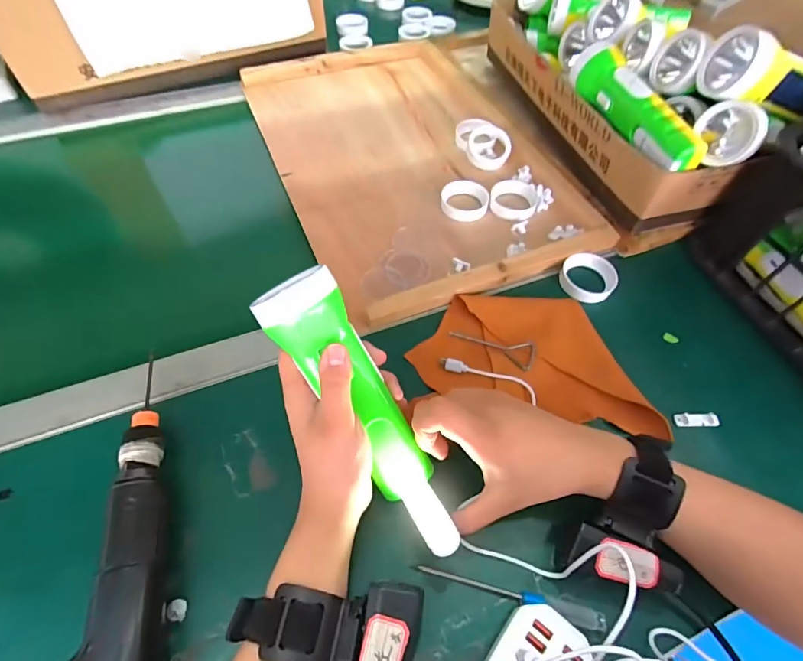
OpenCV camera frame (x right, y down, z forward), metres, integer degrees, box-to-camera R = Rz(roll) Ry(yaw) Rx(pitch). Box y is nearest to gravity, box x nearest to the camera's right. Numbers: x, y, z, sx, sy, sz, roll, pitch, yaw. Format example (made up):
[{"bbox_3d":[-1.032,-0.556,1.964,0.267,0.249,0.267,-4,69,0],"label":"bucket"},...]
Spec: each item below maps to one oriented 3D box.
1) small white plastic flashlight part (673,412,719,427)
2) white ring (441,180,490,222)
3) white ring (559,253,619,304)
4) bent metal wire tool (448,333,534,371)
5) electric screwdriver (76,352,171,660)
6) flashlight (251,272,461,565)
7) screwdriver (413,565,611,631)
[{"bbox_3d":[0.251,0.076,0.365,0.032,0.012,0.011,0,57,-1],"label":"small white plastic flashlight part"},{"bbox_3d":[0.073,-0.148,0.494,0.054,0.019,0.054,0,57,-1],"label":"white ring"},{"bbox_3d":[0.192,-0.053,0.439,0.053,0.016,0.055,0,57,-1],"label":"white ring"},{"bbox_3d":[0.085,0.009,0.394,0.076,0.005,0.029,27,60,16],"label":"bent metal wire tool"},{"bbox_3d":[-0.175,0.154,0.275,0.048,0.043,0.302,-12,58,-9],"label":"electric screwdriver"},{"bbox_3d":[-0.022,0.052,0.275,0.048,0.046,0.190,-33,101,-20],"label":"flashlight"},{"bbox_3d":[0.072,0.175,0.289,0.122,0.009,0.011,15,58,8],"label":"screwdriver"}]

